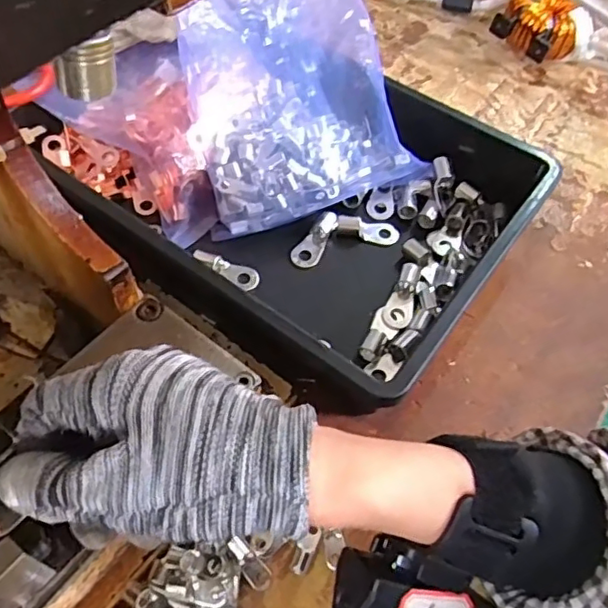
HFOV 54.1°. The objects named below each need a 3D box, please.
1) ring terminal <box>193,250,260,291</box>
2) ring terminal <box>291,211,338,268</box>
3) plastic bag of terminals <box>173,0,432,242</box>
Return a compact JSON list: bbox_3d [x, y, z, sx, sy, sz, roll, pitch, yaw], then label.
[{"bbox_3d":[-0.058,-0.026,0.445,0.051,0.013,0.017,27,59,-8],"label":"ring terminal"},{"bbox_3d":[0.008,-0.050,0.466,0.022,0.012,0.051,28,75,14],"label":"ring terminal"},{"bbox_3d":[-0.014,-0.177,0.462,0.167,0.058,0.213,-20,95,-13],"label":"plastic bag of terminals"}]

